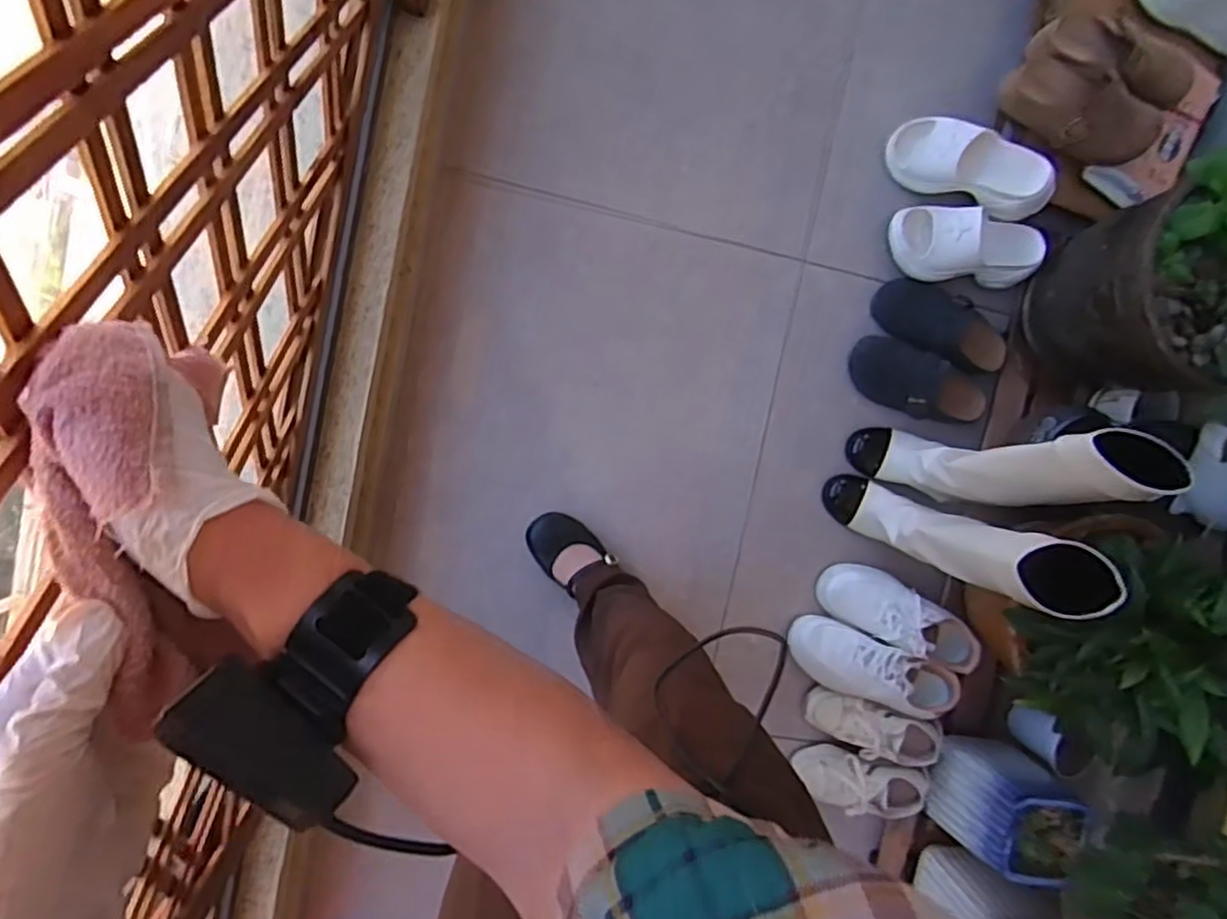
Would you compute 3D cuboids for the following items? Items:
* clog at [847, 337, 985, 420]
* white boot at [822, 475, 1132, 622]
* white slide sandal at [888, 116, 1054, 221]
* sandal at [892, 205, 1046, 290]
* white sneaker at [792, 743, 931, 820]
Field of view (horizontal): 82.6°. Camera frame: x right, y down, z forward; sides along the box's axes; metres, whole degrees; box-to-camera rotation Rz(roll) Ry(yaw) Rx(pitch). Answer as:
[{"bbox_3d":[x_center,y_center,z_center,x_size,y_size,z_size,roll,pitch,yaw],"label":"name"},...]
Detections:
[{"bbox_3d":[0.508,-0.119,1.149,0.237,0.070,0.097,25,92,-11],"label":"clog"},{"bbox_3d":[0.494,0.114,1.017,0.243,0.407,0.105,20,93,-10],"label":"white boot"},{"bbox_3d":[0.555,-0.462,1.102,0.253,0.082,0.088,33,97,23],"label":"white slide sandal"},{"bbox_3d":[0.571,-0.344,1.124,0.234,0.073,0.109,3,96,-9],"label":"sandal"},{"bbox_3d":[0.432,0.557,1.205,0.230,0.097,0.094,2,96,-9],"label":"white sneaker"}]

